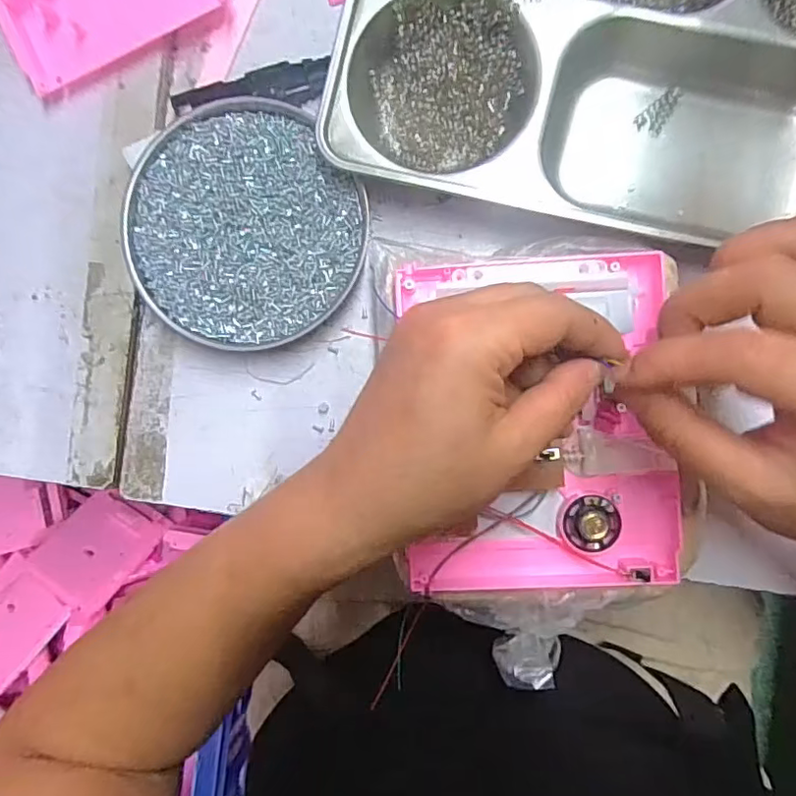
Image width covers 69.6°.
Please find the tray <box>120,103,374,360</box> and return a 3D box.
[{"bbox_3d":[-0.087,-0.097,0.325,0.125,0.017,0.135,-35,88,5],"label":"tray"}]

